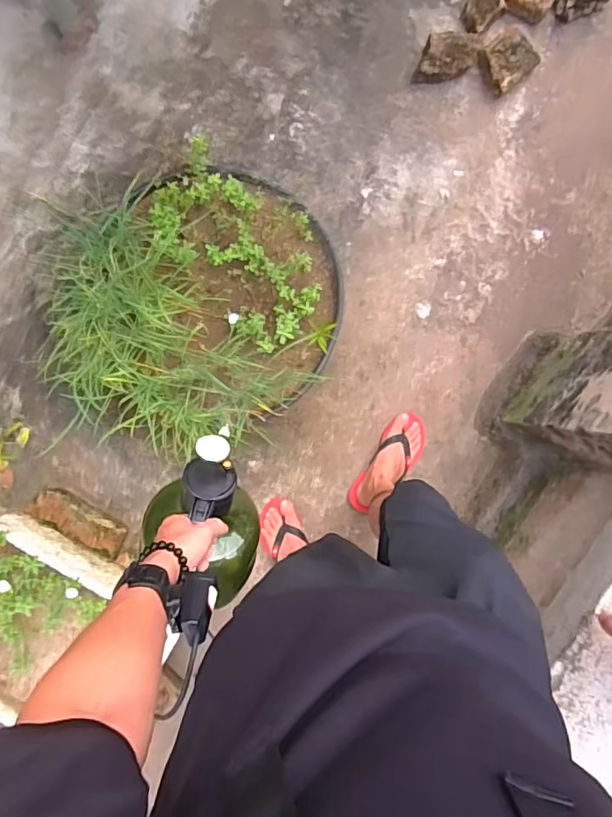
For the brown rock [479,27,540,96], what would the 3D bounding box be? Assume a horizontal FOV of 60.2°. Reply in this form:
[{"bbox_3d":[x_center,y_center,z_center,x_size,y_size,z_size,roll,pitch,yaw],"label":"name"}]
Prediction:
[{"bbox_3d":[0.494,-0.856,1.305,0.128,0.058,0.116,-42,92,-1],"label":"brown rock"}]

